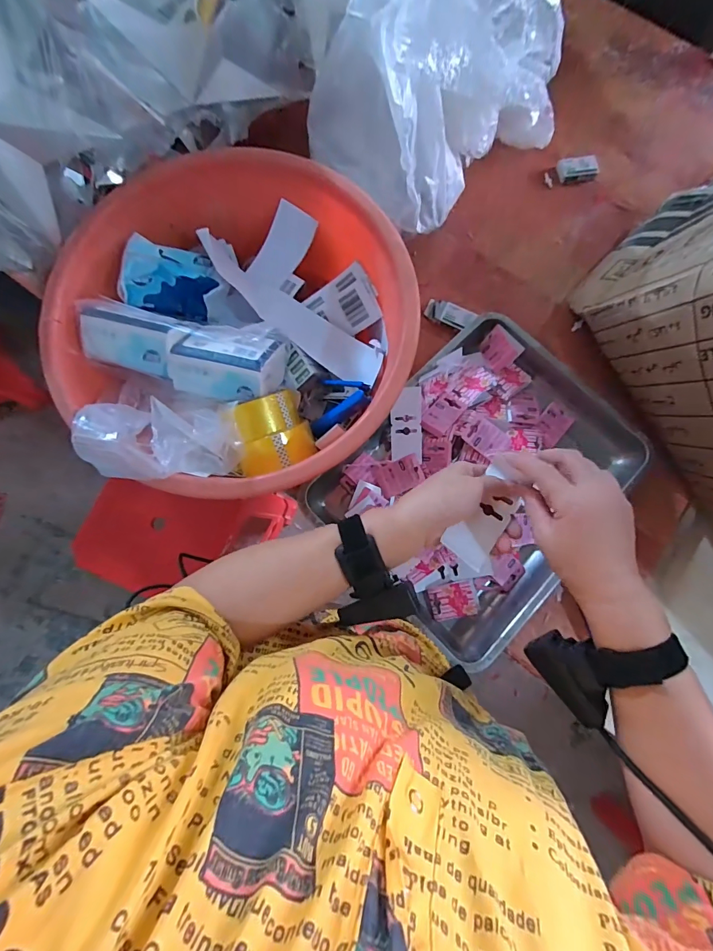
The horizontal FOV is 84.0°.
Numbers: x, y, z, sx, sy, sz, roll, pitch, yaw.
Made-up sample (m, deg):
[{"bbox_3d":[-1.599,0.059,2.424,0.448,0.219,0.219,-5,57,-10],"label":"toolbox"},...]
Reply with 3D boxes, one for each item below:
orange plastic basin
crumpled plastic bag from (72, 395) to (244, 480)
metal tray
[{"bbox_3d":[-0.141,-0.185,0.525,0.422,0.160,0.434,0,74,1],"label":"orange plastic basin"},{"bbox_3d":[-0.209,-0.038,0.438,0.164,0.072,0.087,3,71,-34],"label":"crumpled plastic bag"},{"bbox_3d":[0.189,-0.003,0.586,0.334,0.072,0.440,42,79,12],"label":"metal tray"}]

